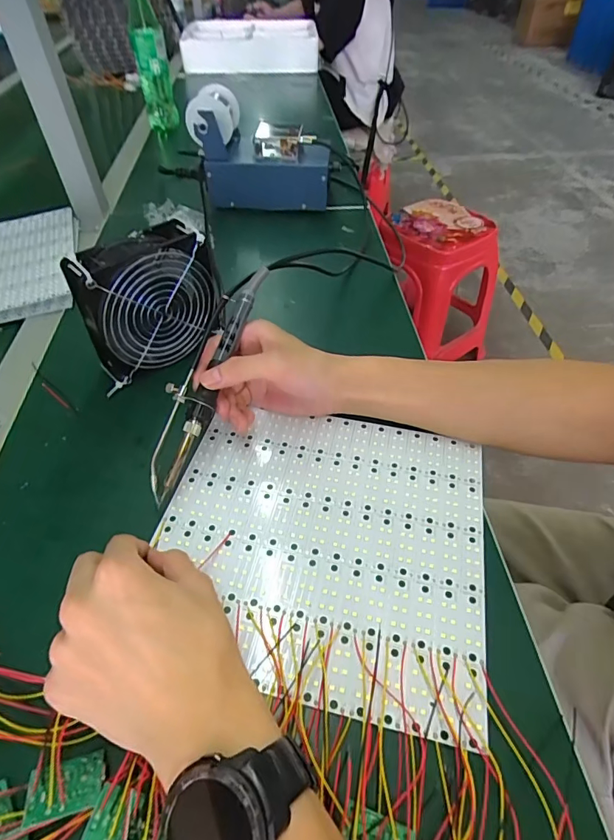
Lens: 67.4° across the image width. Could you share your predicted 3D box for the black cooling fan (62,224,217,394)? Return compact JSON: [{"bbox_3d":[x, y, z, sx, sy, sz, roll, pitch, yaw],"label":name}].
[{"bbox_3d":[-0.145,-0.107,0.430,0.120,0.117,0.055,-33,57,-27],"label":"black cooling fan"}]

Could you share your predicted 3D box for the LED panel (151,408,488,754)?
[{"bbox_3d":[0.011,0.083,0.344,0.233,0.005,0.219,11,49,8],"label":"LED panel"}]

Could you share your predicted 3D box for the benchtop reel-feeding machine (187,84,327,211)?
[{"bbox_3d":[-0.065,-0.390,0.677,0.191,0.140,0.102,3,48,1],"label":"benchtop reel-feeding machine"}]

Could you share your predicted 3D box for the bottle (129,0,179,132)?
[{"bbox_3d":[-0.284,-0.665,0.846,0.058,0.246,0.054,-12,49,-12],"label":"bottle"}]

